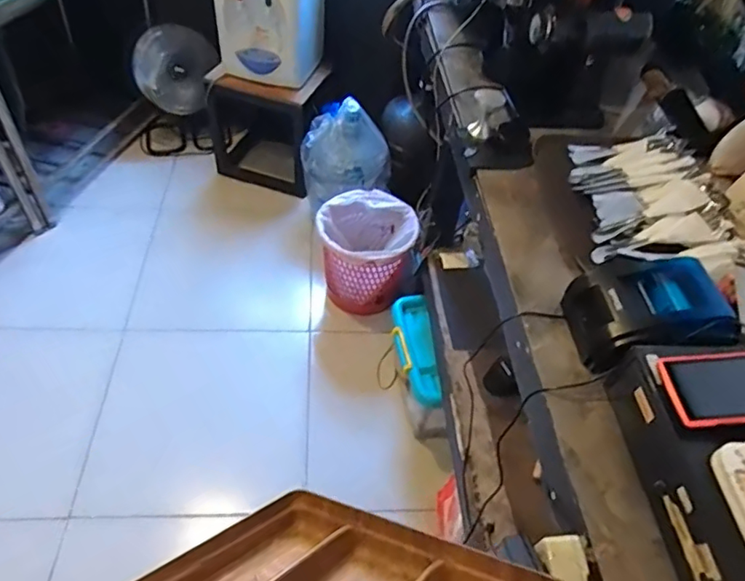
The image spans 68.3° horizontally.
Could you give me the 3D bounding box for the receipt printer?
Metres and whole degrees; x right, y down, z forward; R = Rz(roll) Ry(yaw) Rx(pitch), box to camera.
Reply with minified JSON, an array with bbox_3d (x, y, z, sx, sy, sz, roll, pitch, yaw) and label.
[{"bbox_3d":[0.359,0.028,0.734,0.158,0.114,0.141,-2,49,-9],"label":"receipt printer"}]

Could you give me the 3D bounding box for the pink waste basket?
[{"bbox_3d":[-0.025,-0.116,1.923,0.314,0.331,0.318,0,49,-7],"label":"pink waste basket"}]

